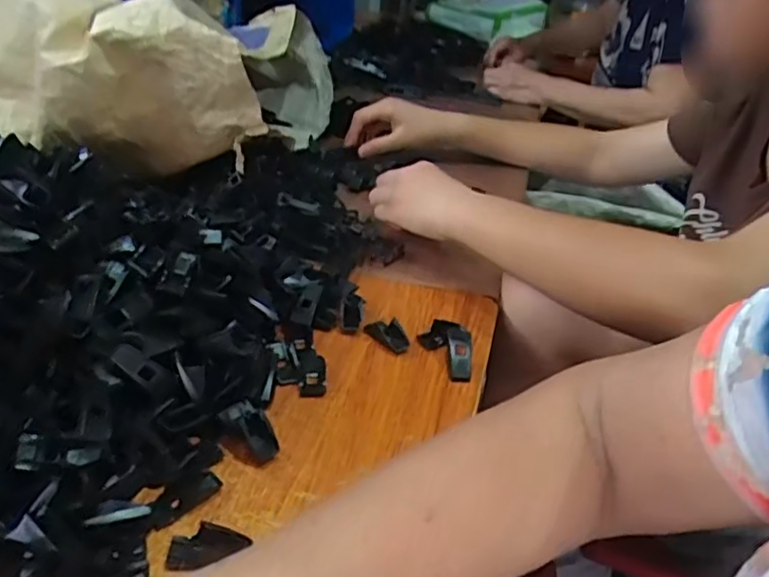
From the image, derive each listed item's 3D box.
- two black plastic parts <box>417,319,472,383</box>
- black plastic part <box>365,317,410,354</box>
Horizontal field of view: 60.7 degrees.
[{"bbox_3d":[0.048,0.045,0.507,0.039,0.015,0.066,5,30,-2],"label":"two black plastic parts"},{"bbox_3d":[0.003,0.033,0.519,0.014,0.018,0.041,-22,40,-38],"label":"black plastic part"}]

